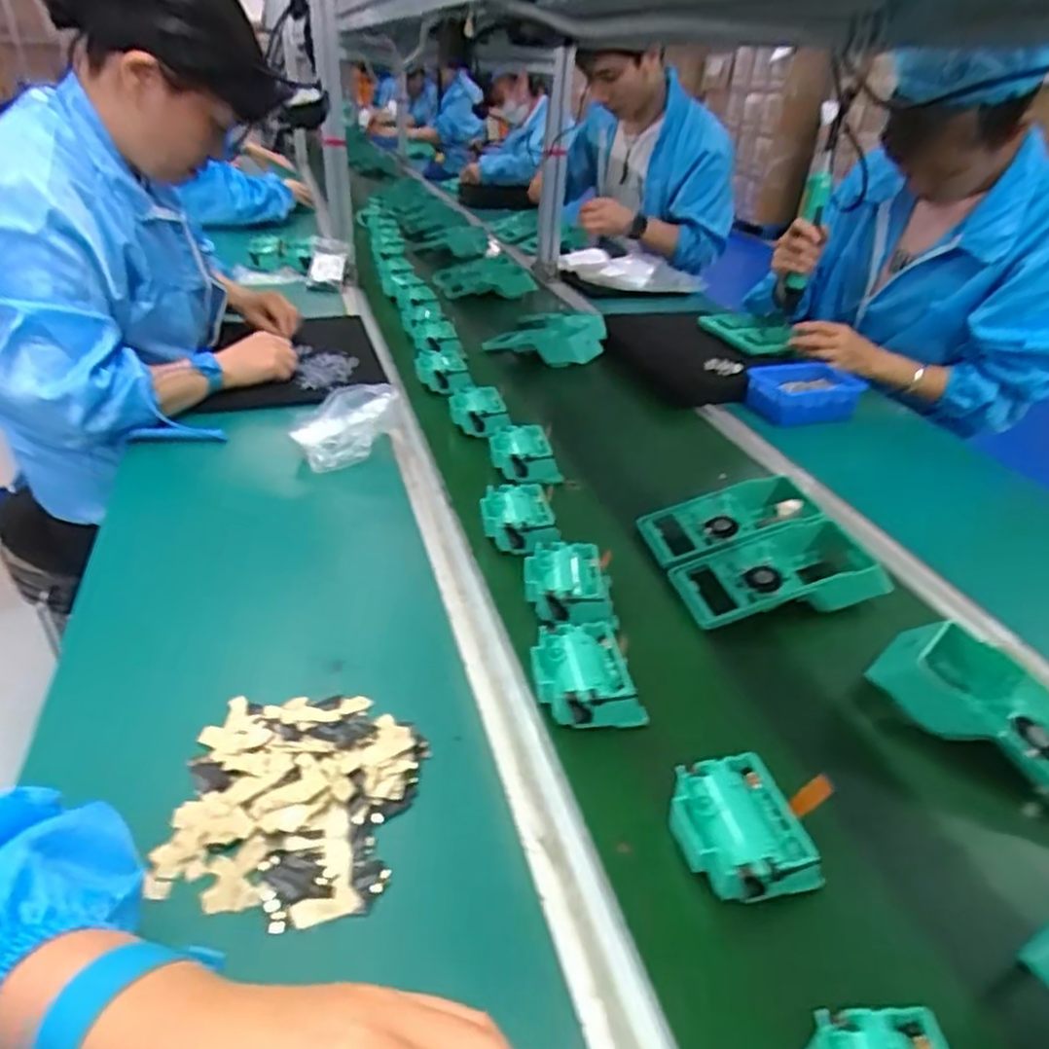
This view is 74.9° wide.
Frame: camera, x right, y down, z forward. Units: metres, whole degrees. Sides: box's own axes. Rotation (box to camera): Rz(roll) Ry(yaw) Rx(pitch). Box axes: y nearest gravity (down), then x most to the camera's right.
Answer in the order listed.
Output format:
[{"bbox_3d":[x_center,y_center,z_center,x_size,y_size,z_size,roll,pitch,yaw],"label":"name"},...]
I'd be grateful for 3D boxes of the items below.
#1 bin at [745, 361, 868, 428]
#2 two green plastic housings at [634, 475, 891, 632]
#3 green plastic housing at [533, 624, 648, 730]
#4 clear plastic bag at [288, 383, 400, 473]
[{"bbox_3d":[0.410,-0.190,1.031,0.159,0.074,0.103,-9,31,-16],"label":"bin"},{"bbox_3d":[0.226,0.019,0.670,0.189,0.051,0.166,-5,34,-14],"label":"two green plastic housings"},{"bbox_3d":[0.045,0.115,0.514,0.076,0.038,0.076,-3,30,-7],"label":"green plastic housing"},{"bbox_3d":[-0.207,-0.119,0.798,0.115,0.072,0.112,1,35,-9],"label":"clear plastic bag"}]

